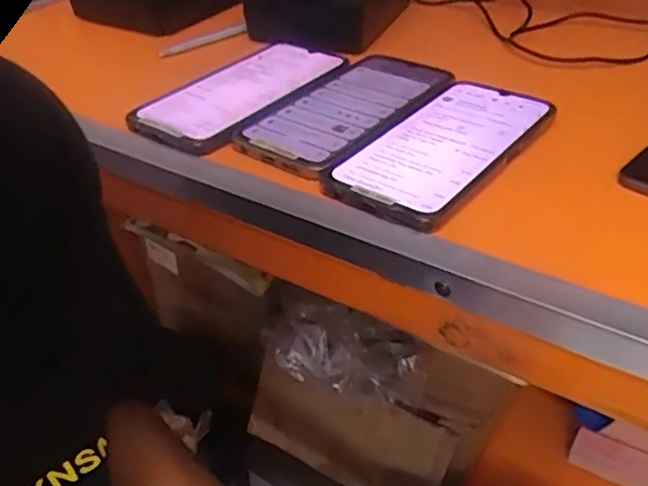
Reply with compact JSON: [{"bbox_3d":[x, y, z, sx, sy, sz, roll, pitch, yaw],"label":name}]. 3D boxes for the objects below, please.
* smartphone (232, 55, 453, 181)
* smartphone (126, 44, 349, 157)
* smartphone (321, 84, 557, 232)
[{"bbox_3d":[0.018,-0.094,0.442,0.088,0.012,0.166,21,43,29],"label":"smartphone"},{"bbox_3d":[-0.062,-0.114,0.470,0.089,0.011,0.166,19,42,26],"label":"smartphone"},{"bbox_3d":[0.078,-0.061,0.396,0.081,0.012,0.168,24,44,31],"label":"smartphone"}]

